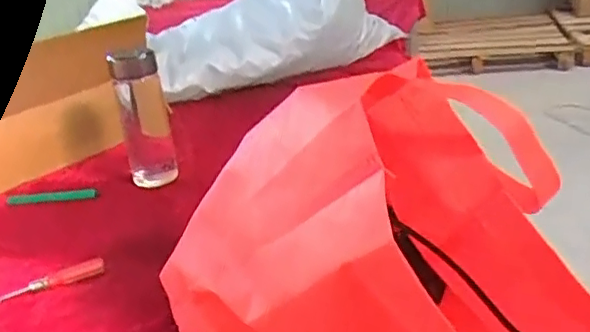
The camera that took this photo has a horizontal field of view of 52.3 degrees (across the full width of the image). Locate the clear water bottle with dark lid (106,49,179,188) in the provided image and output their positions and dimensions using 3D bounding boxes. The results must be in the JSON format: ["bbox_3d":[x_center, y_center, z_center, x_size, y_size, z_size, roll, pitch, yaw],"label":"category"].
[{"bbox_3d":[-0.225,-0.067,0.905,0.070,0.206,0.081,-12,24,-12],"label":"clear water bottle with dark lid"}]

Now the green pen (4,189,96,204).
[{"bbox_3d":[-0.365,0.046,0.903,0.137,0.014,0.011,-3,23,4],"label":"green pen"}]

